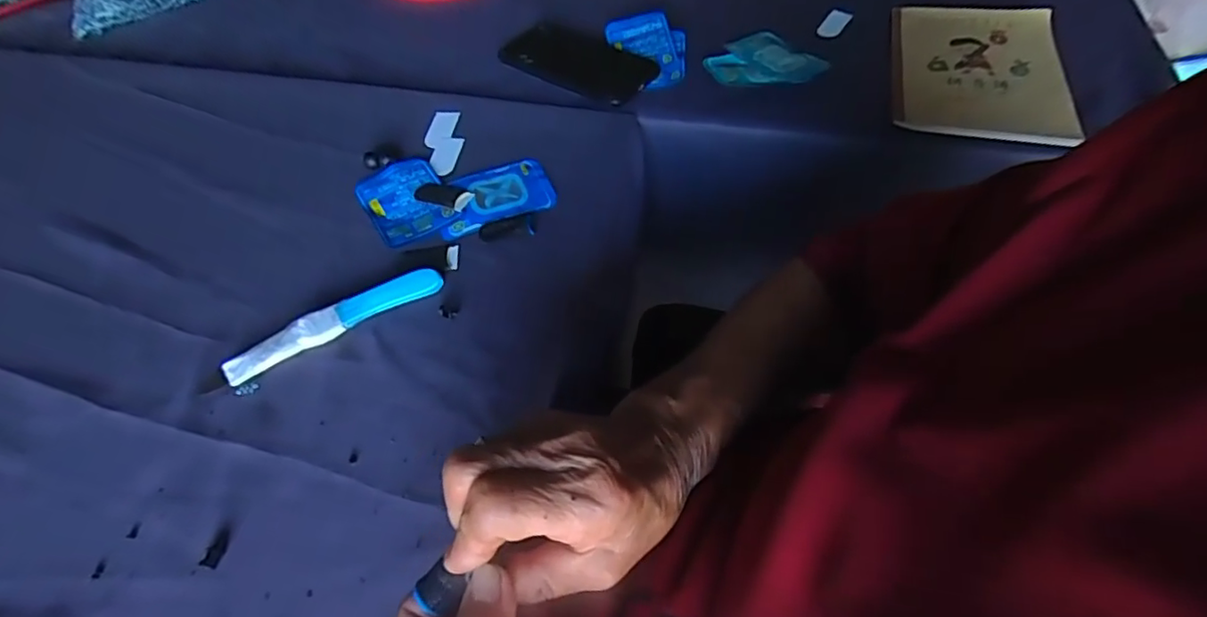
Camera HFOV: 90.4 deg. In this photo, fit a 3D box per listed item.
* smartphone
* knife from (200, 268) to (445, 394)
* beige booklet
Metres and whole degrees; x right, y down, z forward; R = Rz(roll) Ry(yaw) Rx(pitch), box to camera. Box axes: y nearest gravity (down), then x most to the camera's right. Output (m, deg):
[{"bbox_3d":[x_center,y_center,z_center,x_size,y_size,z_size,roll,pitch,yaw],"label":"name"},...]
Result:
[{"bbox_3d":[-0.022,-0.254,0.606,0.156,0.010,0.087,28,60,23],"label":"smartphone"},{"bbox_3d":[-0.189,0.011,0.412,0.160,0.012,0.023,-28,56,-16],"label":"knife"},{"bbox_3d":[0.347,-0.229,0.559,0.140,0.012,0.211,11,55,13],"label":"beige booklet"}]

